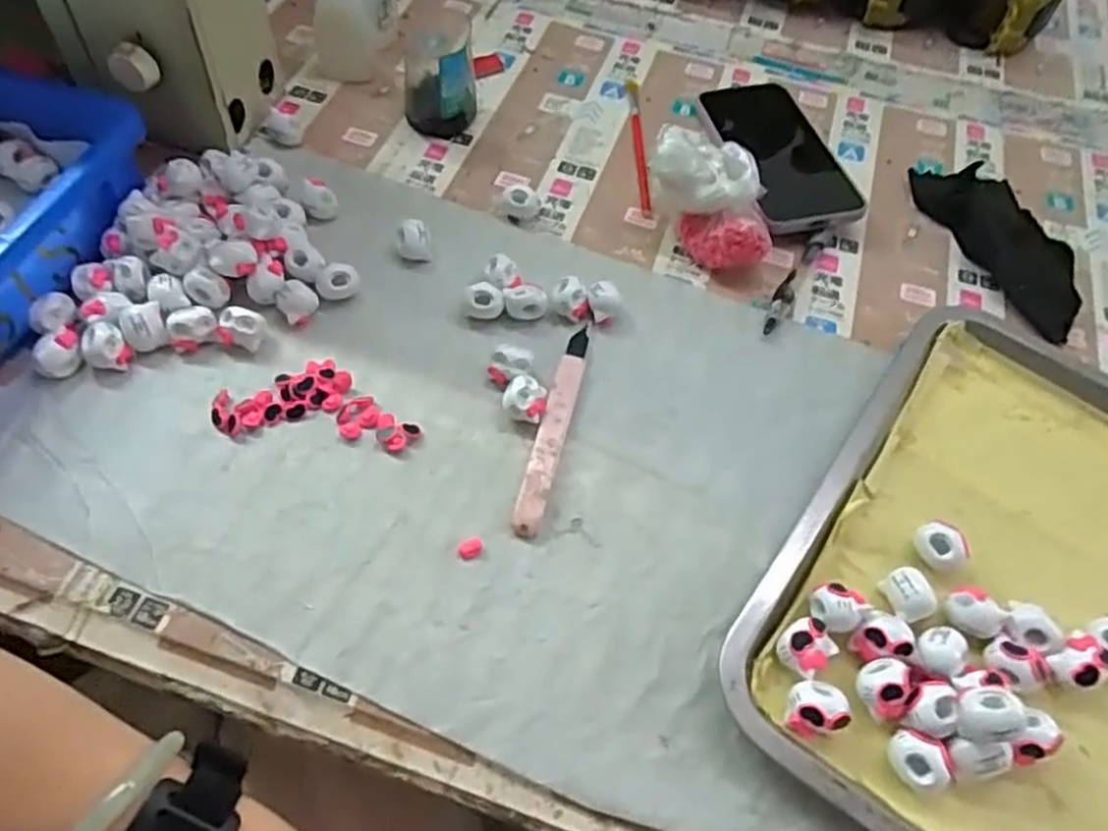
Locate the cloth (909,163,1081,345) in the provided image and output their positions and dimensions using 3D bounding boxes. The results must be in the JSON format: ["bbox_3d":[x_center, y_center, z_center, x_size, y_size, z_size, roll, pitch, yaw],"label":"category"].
[{"bbox_3d":[0.312,-0.121,0.516,0.055,0.025,0.154,-16,59,-14],"label":"cloth"}]

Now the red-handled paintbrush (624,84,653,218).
[{"bbox_3d":[0.063,-0.206,0.564,0.009,0.006,0.160,2,57,-3],"label":"red-handled paintbrush"}]

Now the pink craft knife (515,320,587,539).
[{"bbox_3d":[0.001,0.003,0.418,0.015,0.012,0.137,14,57,5],"label":"pink craft knife"}]

